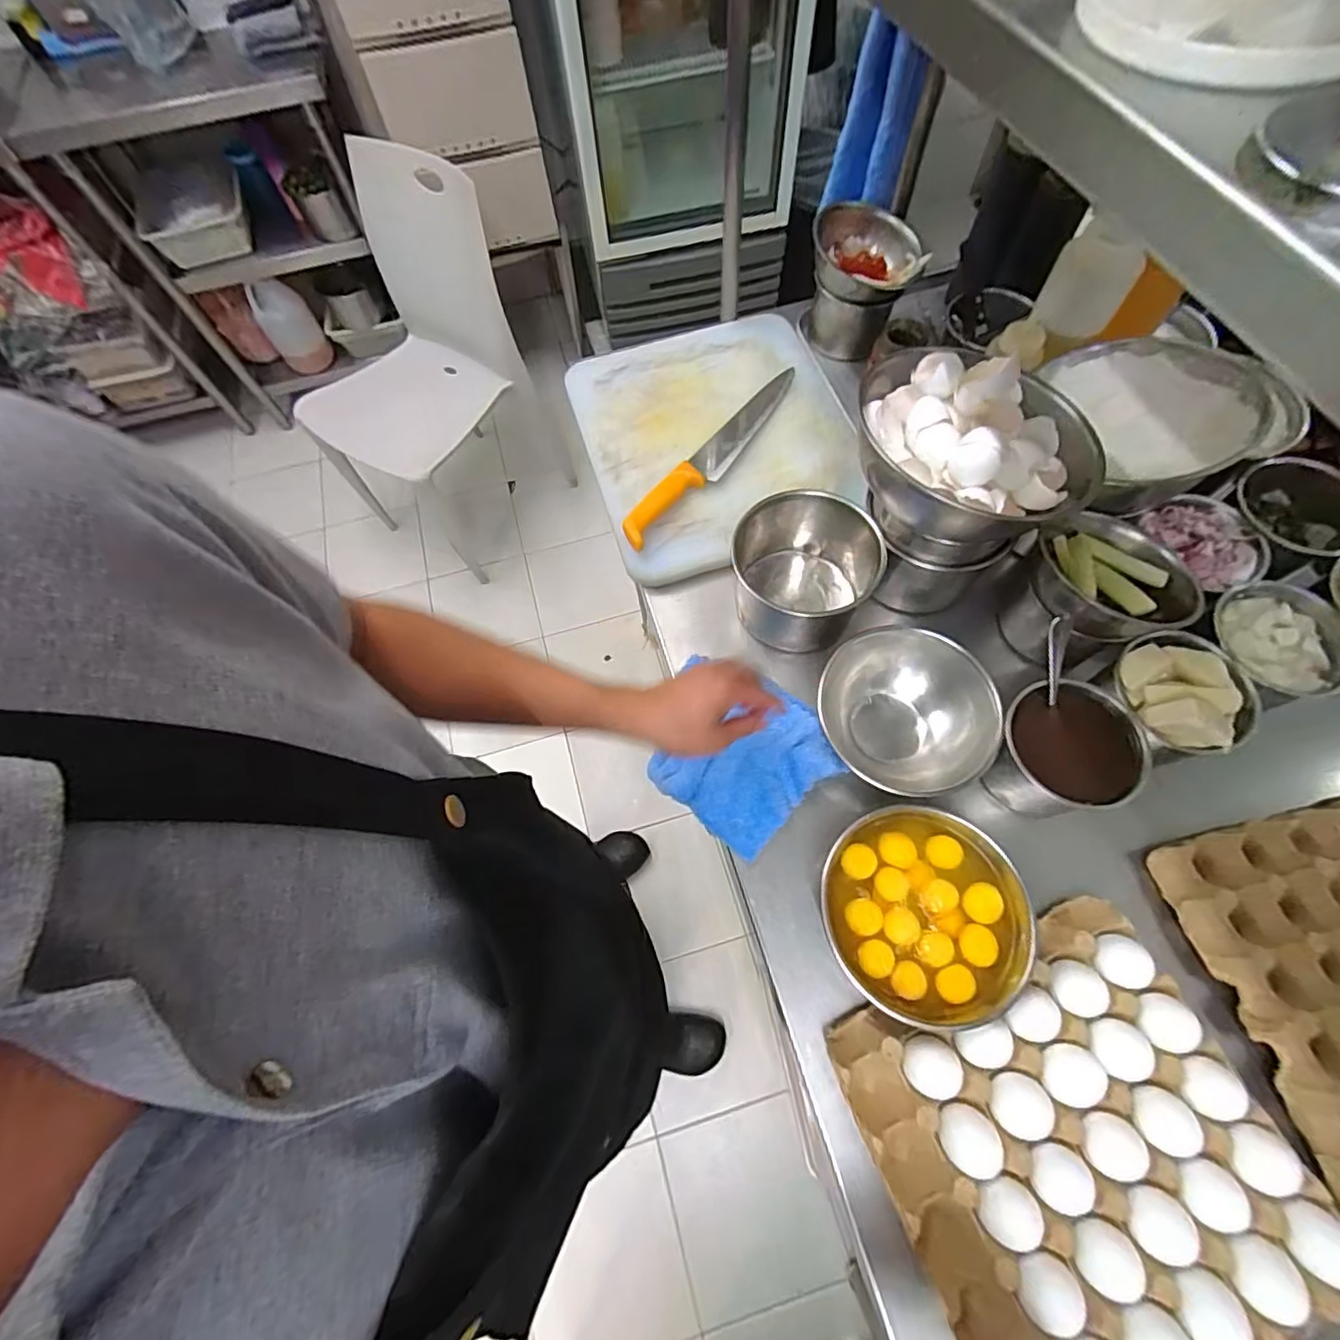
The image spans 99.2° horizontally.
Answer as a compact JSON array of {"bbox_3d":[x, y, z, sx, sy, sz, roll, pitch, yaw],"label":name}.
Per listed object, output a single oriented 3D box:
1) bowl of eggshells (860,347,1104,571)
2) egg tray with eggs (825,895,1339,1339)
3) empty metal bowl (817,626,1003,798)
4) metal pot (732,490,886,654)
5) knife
[{"bbox_3d":[0.274,-0.190,0.545,0.201,0.134,0.166,18,68,10],"label":"bowl of eggshells"},{"bbox_3d":[0.311,0.370,0.441,0.280,0.048,0.268,-24,67,-8],"label":"egg tray with eggs"},{"bbox_3d":[0.233,0.047,0.579,0.143,0.096,0.163,-12,66,-3],"label":"empty metal bowl"},{"bbox_3d":[0.148,-0.107,0.640,0.147,0.111,0.148,-1,66,2],"label":"metal pot"},{"bbox_3d":[0.063,-0.282,0.731,0.049,0.023,0.351,35,72,16],"label":"knife"}]

